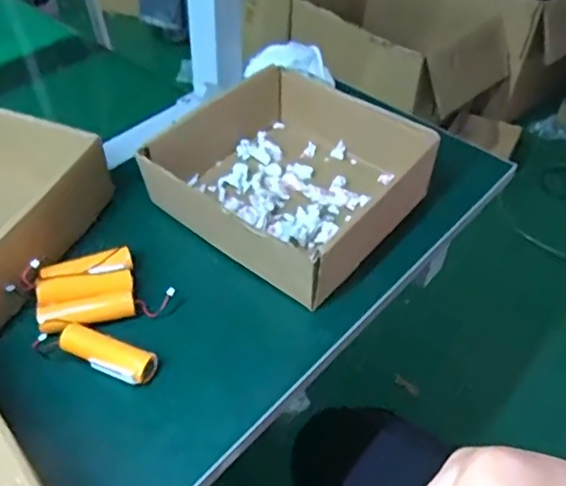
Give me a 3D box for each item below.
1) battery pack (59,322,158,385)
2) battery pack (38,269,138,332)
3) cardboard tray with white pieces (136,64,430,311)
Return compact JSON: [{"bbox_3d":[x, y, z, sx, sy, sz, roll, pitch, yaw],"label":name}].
[{"bbox_3d":[-0.129,0.082,0.435,0.076,0.020,0.025,21,49,17],"label":"battery pack"},{"bbox_3d":[-0.152,0.045,0.461,0.070,0.018,0.043,-9,48,-10],"label":"battery pack"},{"bbox_3d":[0.007,-0.061,0.536,0.198,0.067,0.196,32,54,25],"label":"cardboard tray with white pieces"}]

